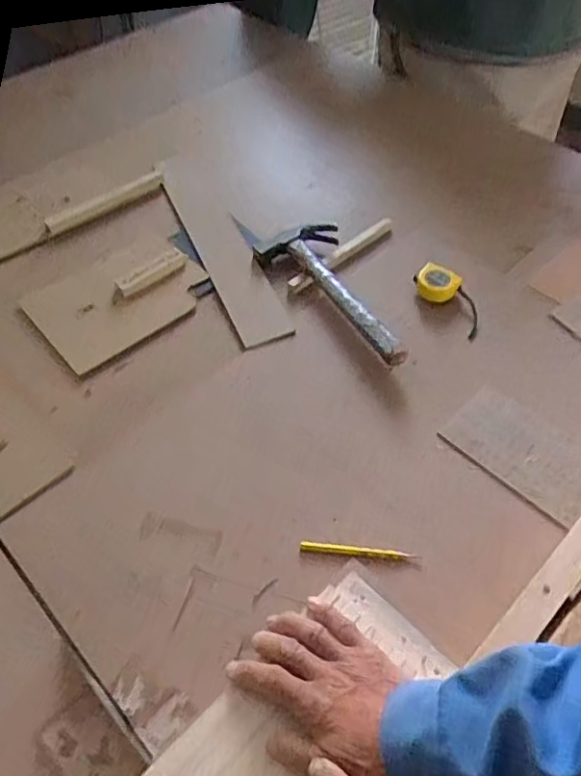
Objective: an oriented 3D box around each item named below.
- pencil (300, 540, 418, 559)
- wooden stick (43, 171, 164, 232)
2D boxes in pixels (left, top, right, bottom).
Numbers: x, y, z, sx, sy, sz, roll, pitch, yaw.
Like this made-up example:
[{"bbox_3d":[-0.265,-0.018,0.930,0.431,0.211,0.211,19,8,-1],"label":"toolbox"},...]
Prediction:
[{"bbox_3d":[0.070,0.167,0.599,0.118,0.005,0.010,5,53,5],"label":"pencil"},{"bbox_3d":[-0.293,-0.294,0.926,0.195,0.028,0.026,-23,55,-16],"label":"wooden stick"}]

